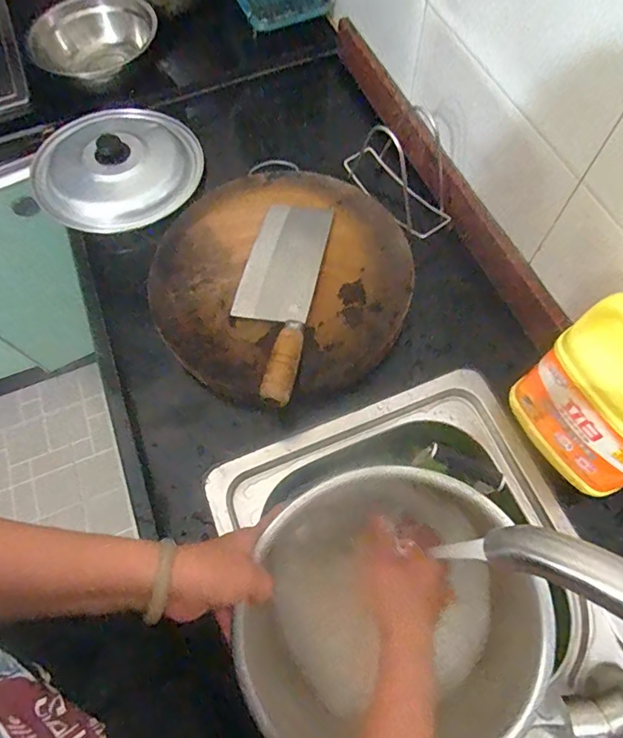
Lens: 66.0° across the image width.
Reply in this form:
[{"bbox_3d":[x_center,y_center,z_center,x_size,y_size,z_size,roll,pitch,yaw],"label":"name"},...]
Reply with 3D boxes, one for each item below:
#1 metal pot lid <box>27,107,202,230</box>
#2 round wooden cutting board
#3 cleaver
[{"bbox_3d":[-0.304,-0.322,0.758,0.251,0.069,0.243,39,73,18],"label":"metal pot lid"},{"bbox_3d":[-0.039,-0.122,0.642,0.326,0.051,0.338,-1,66,2],"label":"round wooden cutting board"},{"bbox_3d":[-0.044,-0.098,0.597,0.096,0.034,0.292,9,67,7],"label":"cleaver"}]

